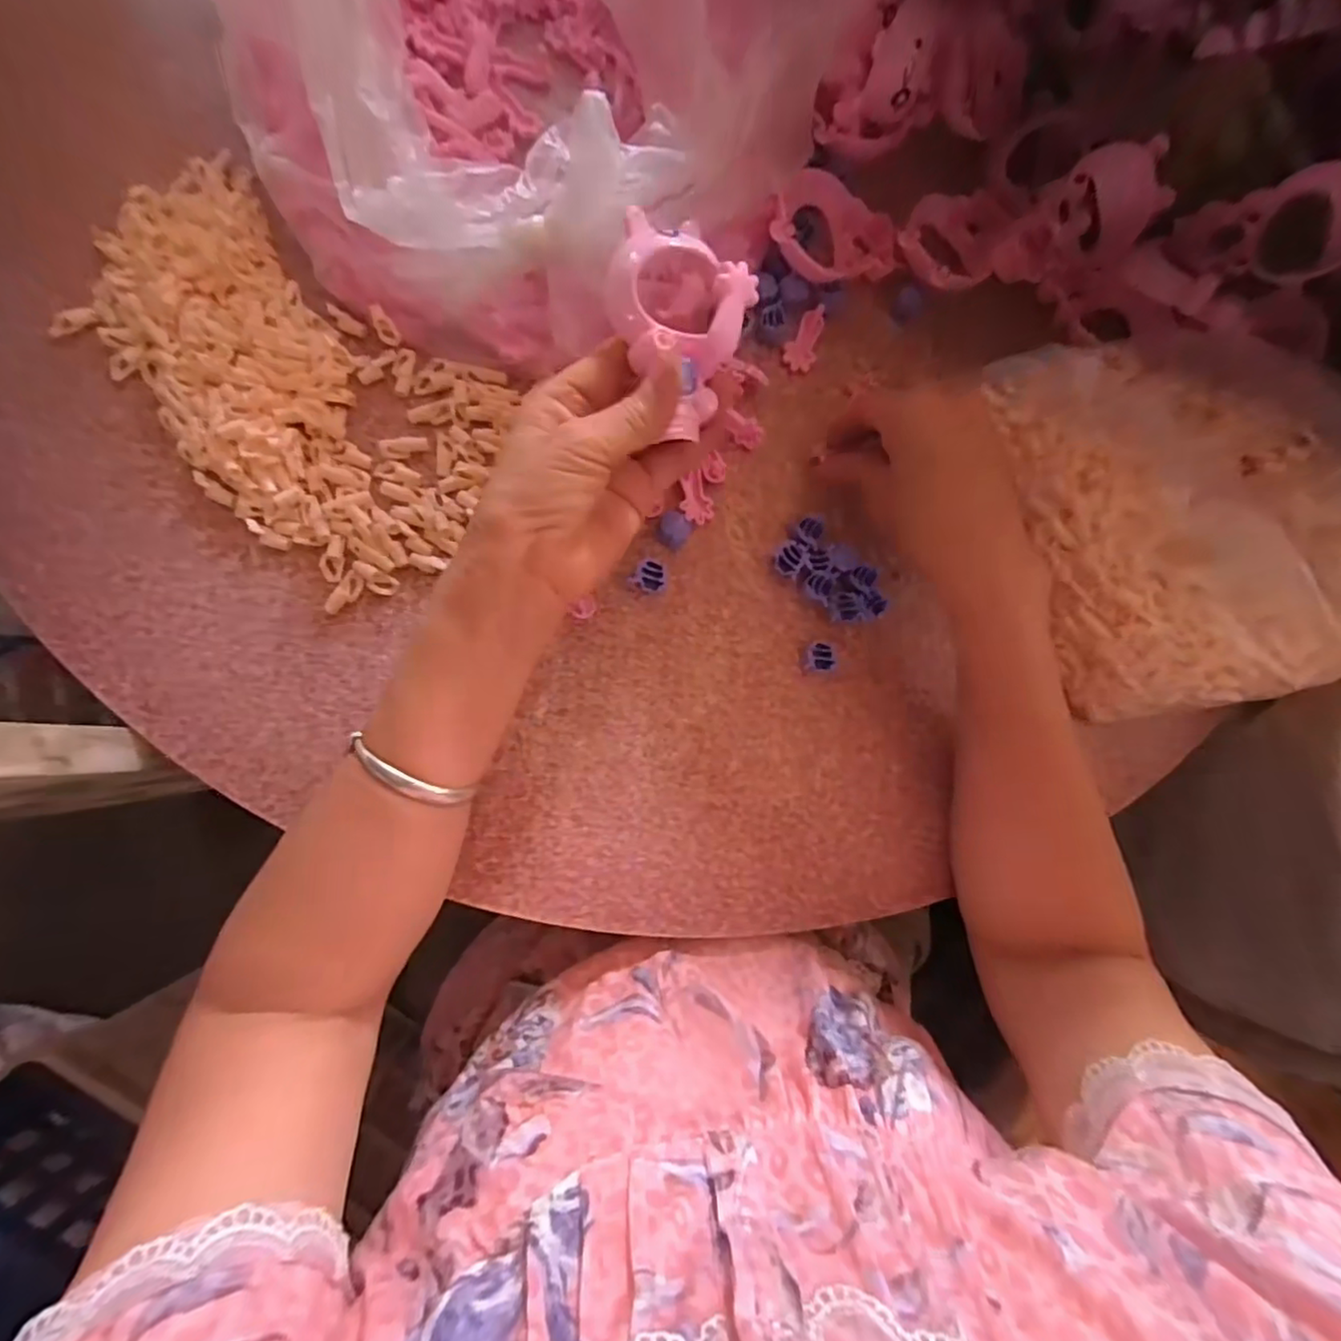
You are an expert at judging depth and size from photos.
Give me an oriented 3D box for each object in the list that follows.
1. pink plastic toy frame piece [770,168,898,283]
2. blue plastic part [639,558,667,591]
[{"bbox_3d":[0.097,-0.267,0.377,0.090,0.016,0.060,3,83,-25],"label":"pink plastic toy frame piece"},{"bbox_3d":[-0.010,-0.053,0.350,0.016,0.015,0.015,1,85,-8],"label":"blue plastic part"}]

